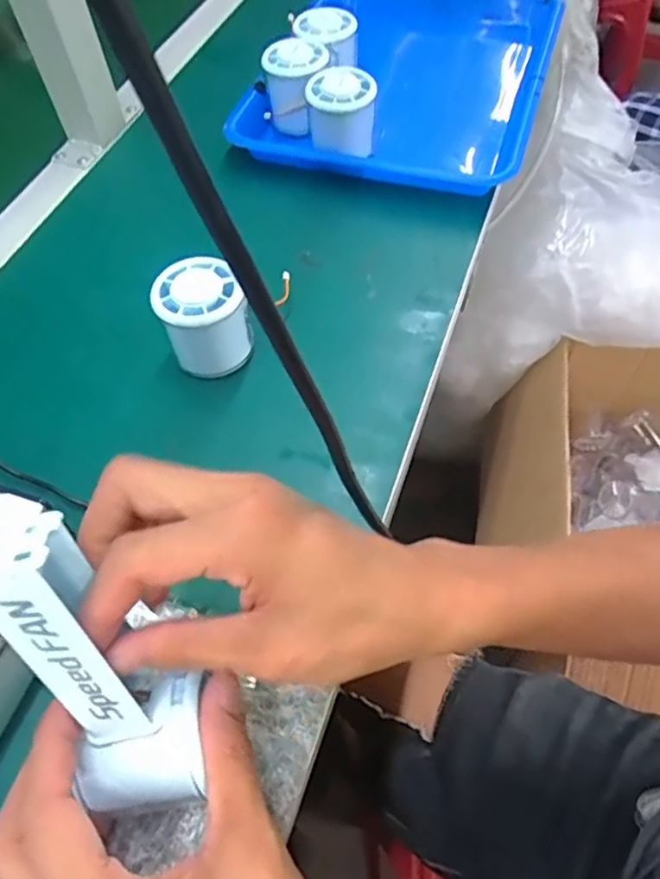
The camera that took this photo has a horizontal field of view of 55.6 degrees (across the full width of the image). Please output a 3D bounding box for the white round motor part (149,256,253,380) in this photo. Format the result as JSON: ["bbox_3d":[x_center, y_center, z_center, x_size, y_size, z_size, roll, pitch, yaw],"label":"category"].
[{"bbox_3d":[-0.082,-0.078,0.409,0.051,0.055,0.054,-1,58,2],"label":"white round motor part"}]

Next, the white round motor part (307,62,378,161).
[{"bbox_3d":[0.010,-0.267,0.521,0.053,0.061,0.050,-1,58,2],"label":"white round motor part"}]

